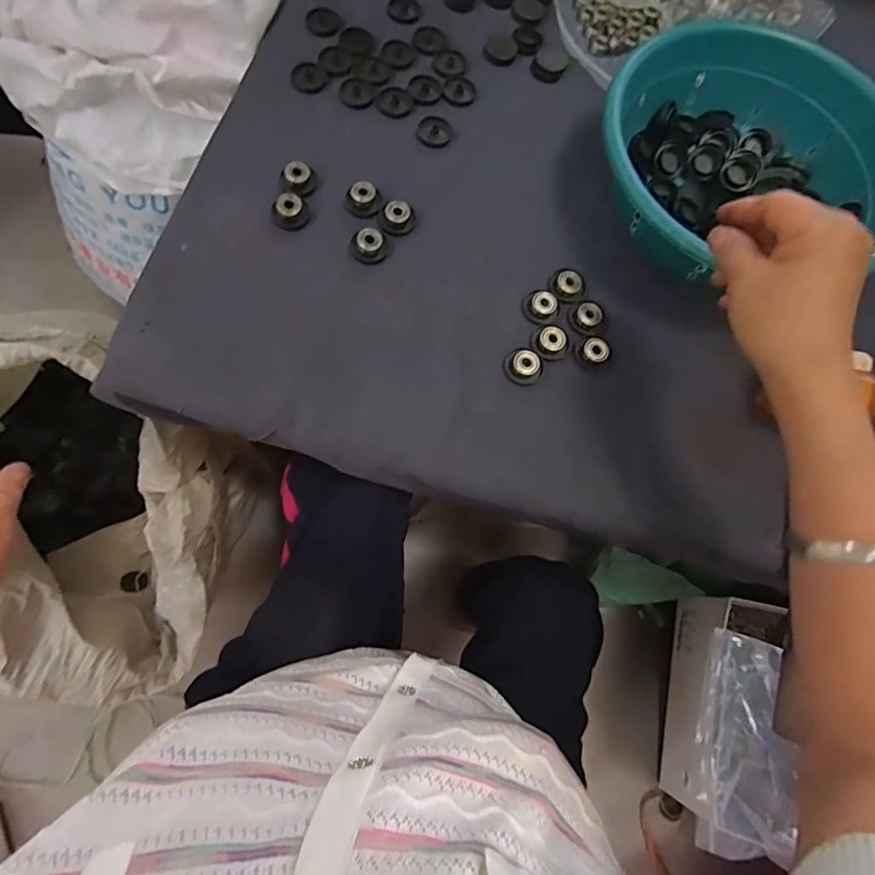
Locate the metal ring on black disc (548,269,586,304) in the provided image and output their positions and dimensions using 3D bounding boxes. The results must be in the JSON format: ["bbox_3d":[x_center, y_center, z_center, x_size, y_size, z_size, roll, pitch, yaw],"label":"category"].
[{"bbox_3d":[0.116,-0.134,0.440,0.029,0.012,0.026,-24,78,-13],"label":"metal ring on black disc"}]

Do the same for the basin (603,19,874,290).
[{"bbox_3d":[0.259,-0.244,0.446,0.247,0.081,0.238,1,71,-2],"label":"basin"}]

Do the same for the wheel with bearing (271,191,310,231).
[{"bbox_3d":[-0.125,-0.194,0.428,0.029,0.016,0.026,-34,81,-15],"label":"wheel with bearing"}]

